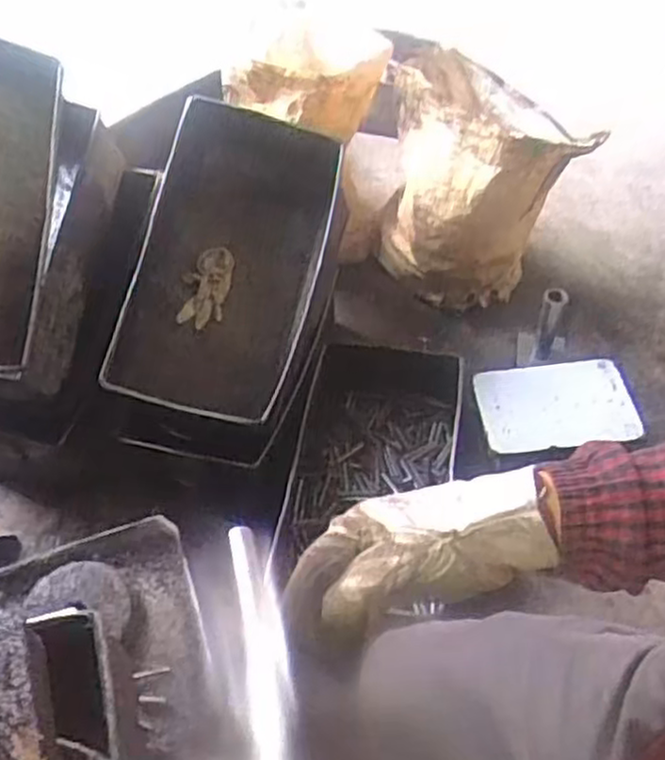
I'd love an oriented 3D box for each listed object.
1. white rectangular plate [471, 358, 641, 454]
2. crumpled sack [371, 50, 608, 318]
[{"bbox_3d":[0.444,0.046,1.506,0.293,0.031,0.184,-5,53,-3],"label":"white rectangular plate"},{"bbox_3d":[0.285,-0.373,1.641,0.431,0.559,0.224,16,54,13],"label":"crumpled sack"}]

